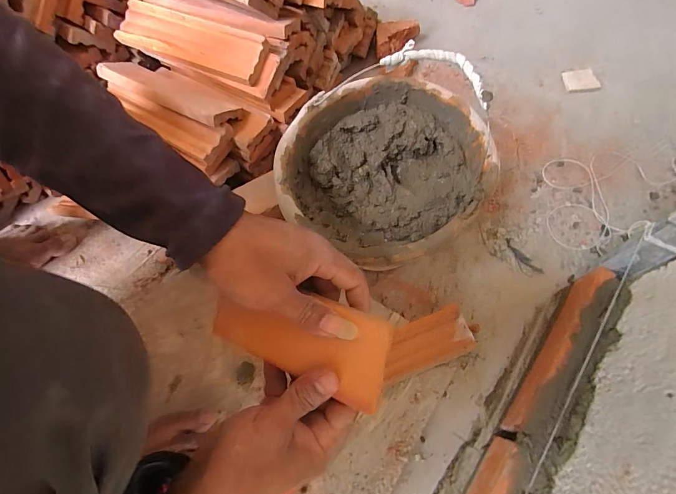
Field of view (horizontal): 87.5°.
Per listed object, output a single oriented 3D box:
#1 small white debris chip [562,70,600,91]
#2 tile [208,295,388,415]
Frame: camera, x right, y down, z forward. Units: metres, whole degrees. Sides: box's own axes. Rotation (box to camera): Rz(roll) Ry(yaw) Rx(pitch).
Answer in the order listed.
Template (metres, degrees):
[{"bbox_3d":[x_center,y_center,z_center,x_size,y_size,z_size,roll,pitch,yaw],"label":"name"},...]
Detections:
[{"bbox_3d":[0.449,-0.310,0.655,0.056,0.007,0.046,-5,67,0],"label":"small white debris chip"},{"bbox_3d":[-0.031,0.065,0.268,0.143,0.010,0.064,19,97,22],"label":"tile"}]

